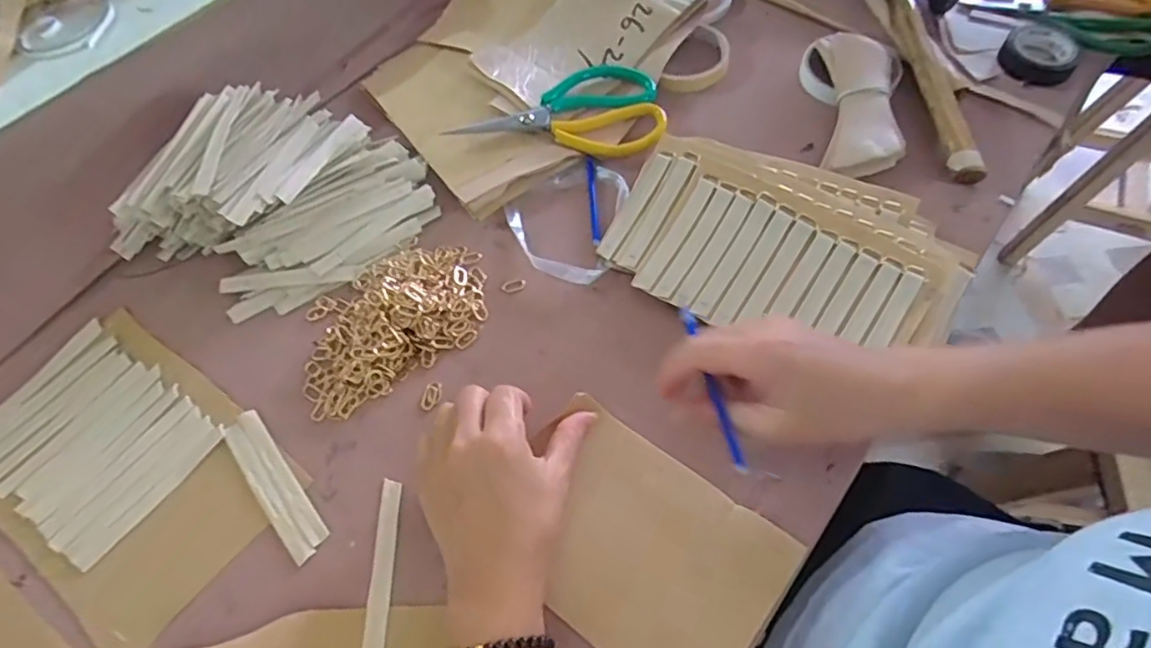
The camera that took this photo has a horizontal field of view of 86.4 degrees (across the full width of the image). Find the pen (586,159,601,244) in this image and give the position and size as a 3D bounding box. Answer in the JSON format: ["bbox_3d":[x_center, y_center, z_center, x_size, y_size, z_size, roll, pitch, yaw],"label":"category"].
[{"bbox_3d":[0.015,-0.104,0.513,0.007,0.004,0.092,-3,59,2],"label":"pen"}]

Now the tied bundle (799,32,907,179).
[{"bbox_3d":[0.241,-0.191,0.536,0.081,0.043,0.167,8,60,8],"label":"tied bundle"}]

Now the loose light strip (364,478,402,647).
[{"bbox_3d":[-0.121,0.156,0.383,0.014,0.004,0.116,-4,59,1],"label":"loose light strip"}]

